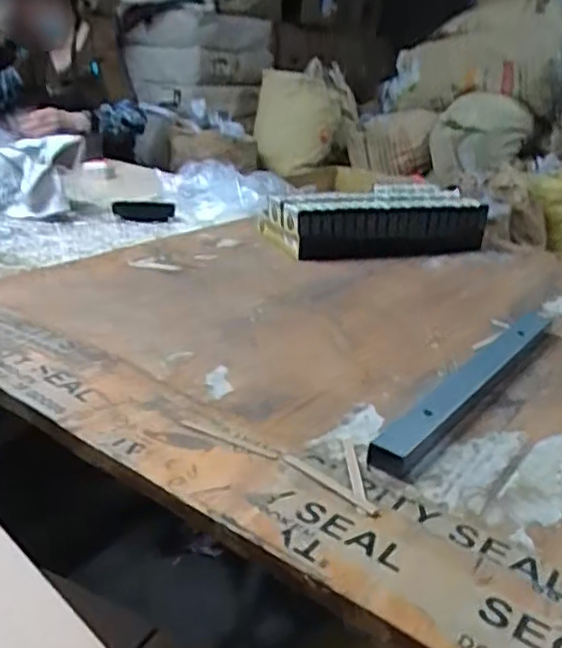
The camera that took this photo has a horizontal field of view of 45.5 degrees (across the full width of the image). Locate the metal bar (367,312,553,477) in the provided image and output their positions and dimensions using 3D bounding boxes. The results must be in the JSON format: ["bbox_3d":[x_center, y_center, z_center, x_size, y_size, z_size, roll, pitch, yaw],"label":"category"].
[{"bbox_3d":[0.207,0.044,0.674,0.034,0.028,0.426,19,26,31],"label":"metal bar"}]

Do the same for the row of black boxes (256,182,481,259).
[{"bbox_3d":[0.153,-0.165,1.080,0.337,0.086,0.140,-5,25,-23],"label":"row of black boxes"}]

